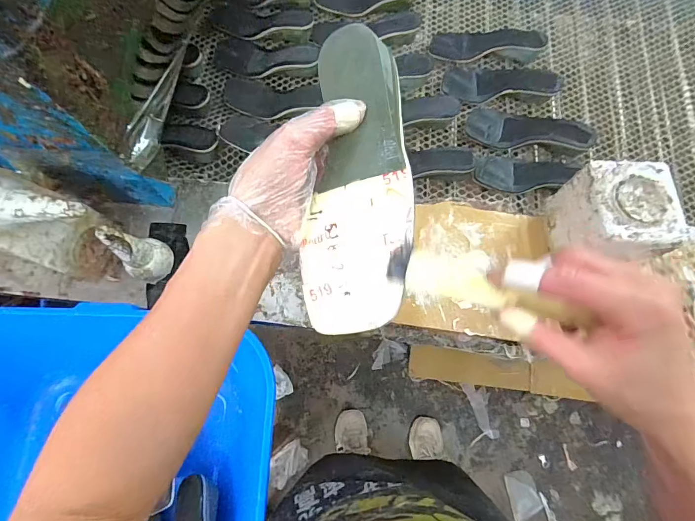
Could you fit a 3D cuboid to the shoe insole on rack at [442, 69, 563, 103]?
[{"bbox_3d":[0.294,-0.341,0.729,0.217,0.020,0.074,-4,73,0],"label":"shoe insole on rack"}]

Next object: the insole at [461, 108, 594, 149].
[{"bbox_3d":[0.333,-0.237,0.703,0.221,0.041,0.076,15,74,6],"label":"insole"}]

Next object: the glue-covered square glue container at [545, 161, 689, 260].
[{"bbox_3d":[0.352,-0.056,0.508,0.102,0.107,0.118,-1,73,1],"label":"glue-covered square glue container"}]

